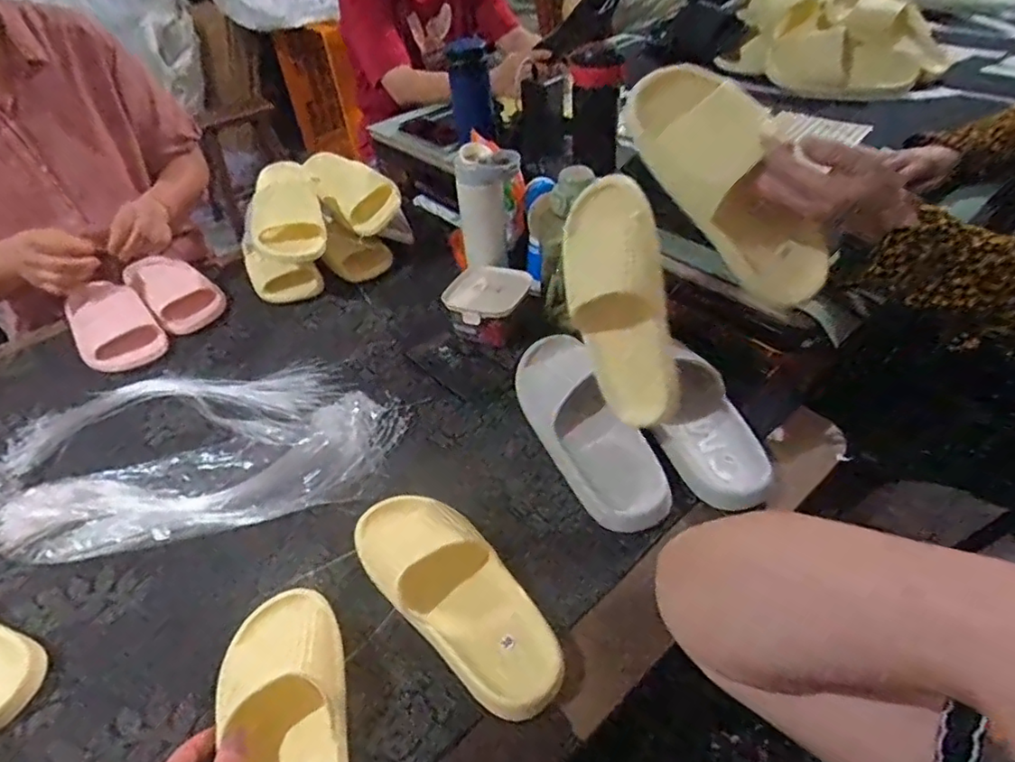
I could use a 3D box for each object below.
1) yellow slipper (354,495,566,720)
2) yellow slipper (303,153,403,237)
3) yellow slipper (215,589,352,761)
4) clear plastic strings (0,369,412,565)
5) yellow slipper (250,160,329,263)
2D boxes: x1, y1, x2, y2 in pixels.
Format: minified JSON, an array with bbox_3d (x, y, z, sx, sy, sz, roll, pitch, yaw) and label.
[{"bbox_3d":[-0.049,0.185,0.546,0.098,0.064,0.250,-36,51,-28],"label":"yellow slipper"},{"bbox_3d":[-0.273,-0.321,0.999,0.223,0.058,0.108,30,72,24],"label":"yellow slipper"},{"bbox_3d":[-0.169,0.270,0.453,0.090,0.065,0.248,-17,48,-11],"label":"yellow slipper"},{"bbox_3d":[-0.378,0.080,0.719,0.485,0.028,0.254,-8,43,-2],"label":"clear plastic strings"},{"bbox_3d":[-0.350,-0.270,0.937,0.111,0.077,0.223,-18,44,-12],"label":"yellow slipper"}]

